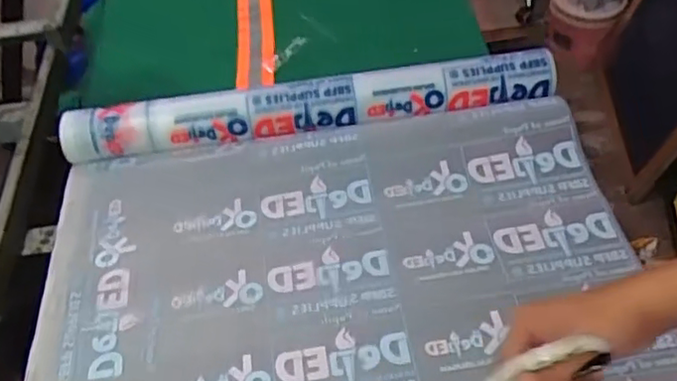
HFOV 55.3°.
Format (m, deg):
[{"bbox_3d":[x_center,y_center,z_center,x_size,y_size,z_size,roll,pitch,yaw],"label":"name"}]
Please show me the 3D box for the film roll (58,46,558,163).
[{"bbox_3d":[-0.034,-0.101,0.796,0.603,0.059,0.054,-7,49,-1],"label":"film roll"}]

